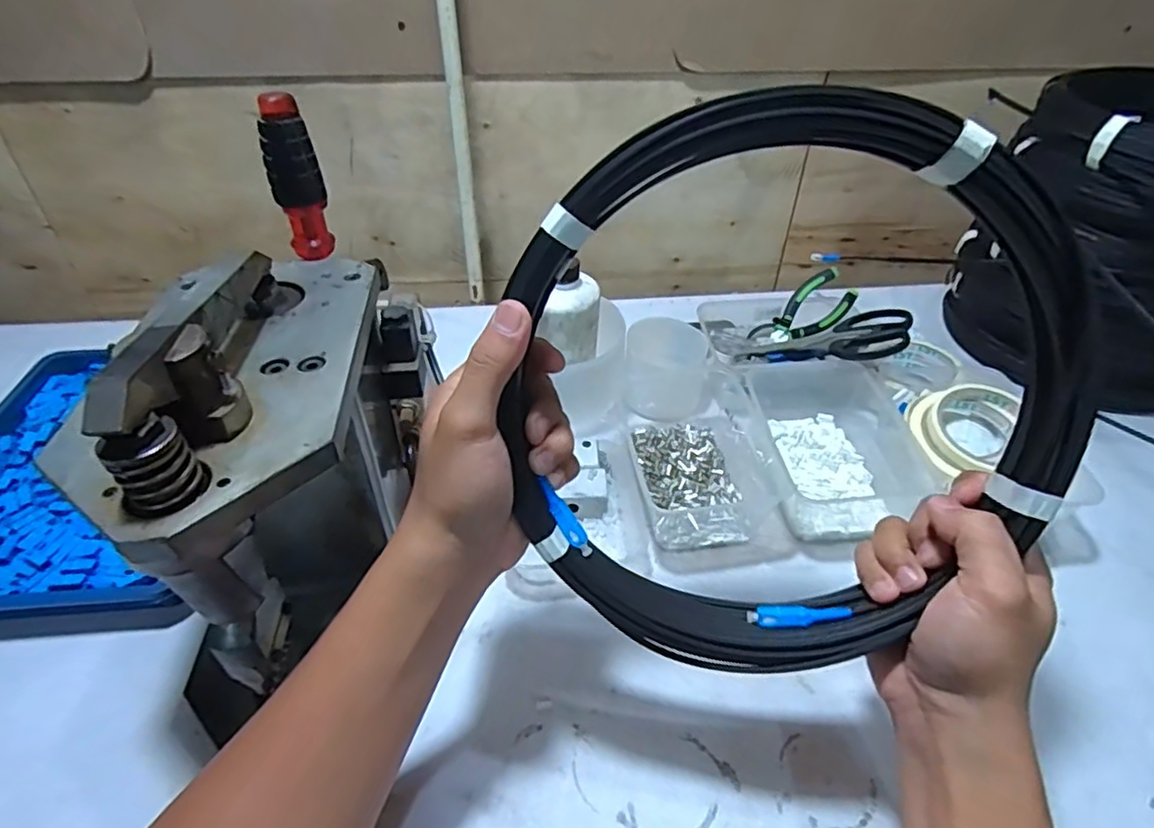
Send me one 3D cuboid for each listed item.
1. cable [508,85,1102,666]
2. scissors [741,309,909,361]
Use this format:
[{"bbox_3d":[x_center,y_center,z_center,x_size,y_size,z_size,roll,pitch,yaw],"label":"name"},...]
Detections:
[{"bbox_3d":[0.091,-0.006,0.294,0.259,0.270,0.022,44,17,-6],"label":"cable"},{"bbox_3d":[0.254,-0.077,0.645,0.171,0.022,0.067,-4,31,42],"label":"scissors"}]

